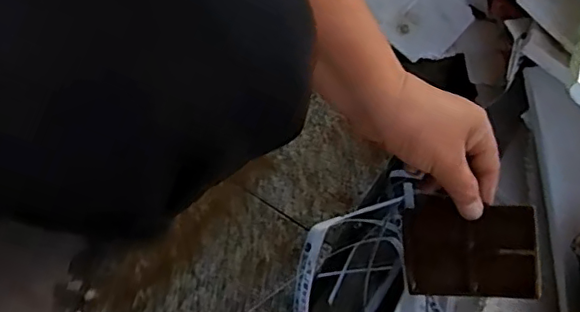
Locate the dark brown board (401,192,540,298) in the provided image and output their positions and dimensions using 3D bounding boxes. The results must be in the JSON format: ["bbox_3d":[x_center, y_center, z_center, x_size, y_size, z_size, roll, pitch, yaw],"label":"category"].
[{"bbox_3d":[0.135,0.069,0.442,0.096,0.007,0.075,-2,87,23],"label":"dark brown board"}]

